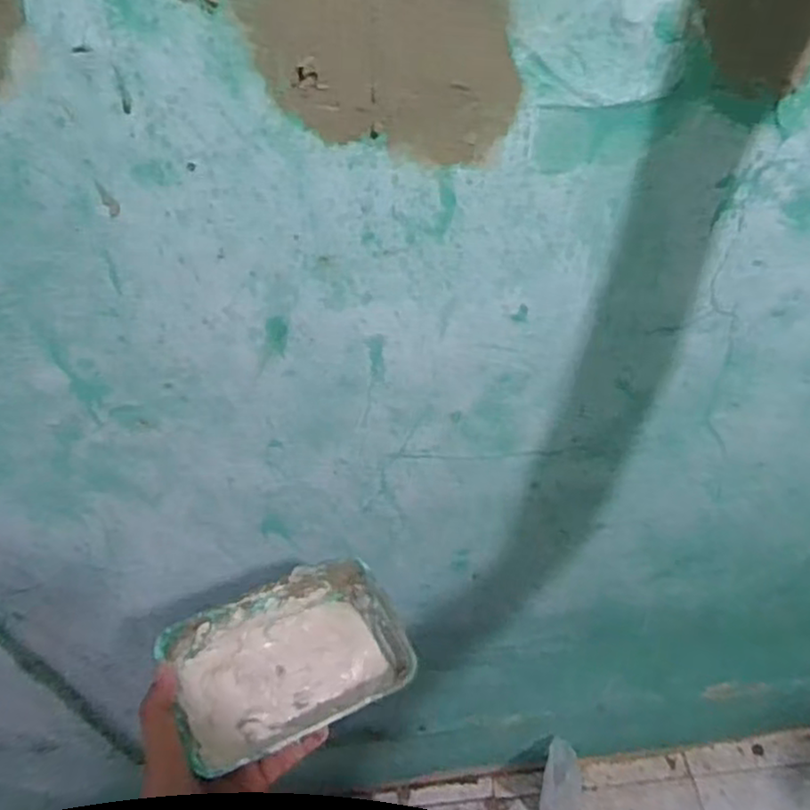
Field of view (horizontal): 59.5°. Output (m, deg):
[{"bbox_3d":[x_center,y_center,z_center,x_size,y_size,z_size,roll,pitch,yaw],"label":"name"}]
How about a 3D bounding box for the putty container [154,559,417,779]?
[{"bbox_3d":[-0.086,0.195,0.540,0.164,0.053,0.113,-25,52,-18],"label":"putty container"}]

